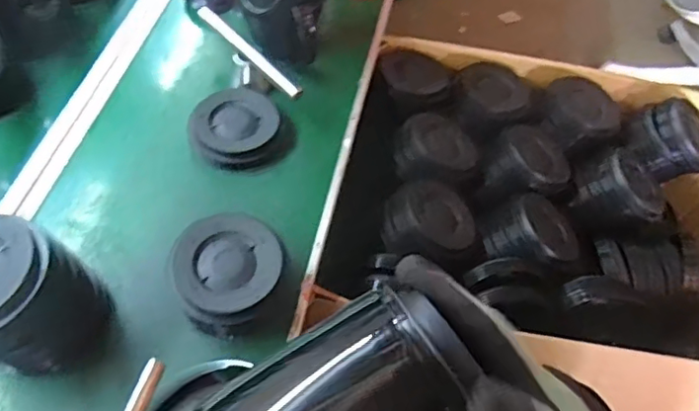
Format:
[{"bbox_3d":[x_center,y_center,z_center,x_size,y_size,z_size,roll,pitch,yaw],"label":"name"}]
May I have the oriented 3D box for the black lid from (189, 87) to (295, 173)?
[{"bbox_3d":[-0.141,-0.101,0.755,0.115,0.023,0.125,-26,61,-20],"label":"black lid"}]

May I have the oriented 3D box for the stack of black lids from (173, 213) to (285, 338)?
[{"bbox_3d":[-0.123,0.072,0.613,0.114,0.080,0.112,-13,58,-13],"label":"stack of black lids"}]

